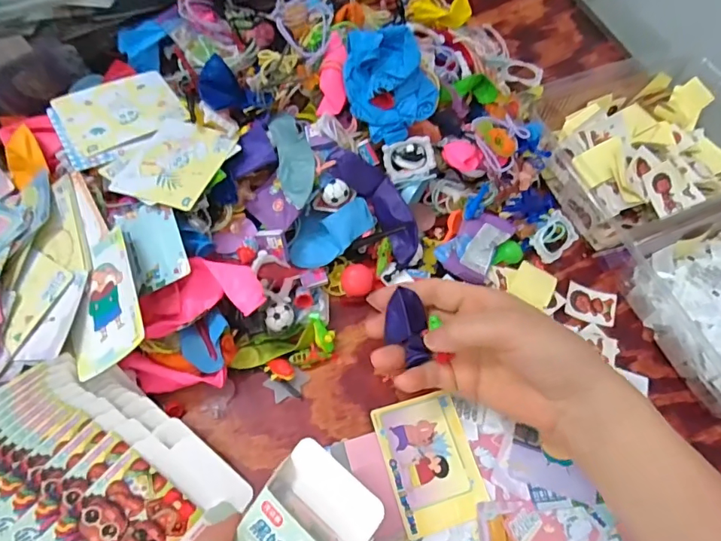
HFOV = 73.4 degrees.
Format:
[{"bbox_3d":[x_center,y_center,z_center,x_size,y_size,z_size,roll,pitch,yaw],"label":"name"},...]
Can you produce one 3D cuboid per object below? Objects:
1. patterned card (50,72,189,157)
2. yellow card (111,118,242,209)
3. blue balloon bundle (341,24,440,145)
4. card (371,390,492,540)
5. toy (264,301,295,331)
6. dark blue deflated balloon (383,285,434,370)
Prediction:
[{"bbox_3d":[-0.189,-0.127,0.386,0.086,0.005,0.060,-26,73,-23],"label":"patterned card"},{"bbox_3d":[-0.138,-0.081,0.361,0.064,0.004,0.083,15,53,5],"label":"yellow card"},{"bbox_3d":[0.023,-0.154,0.402,0.066,0.066,0.070,1,63,-1],"label":"blue balloon bundle"},{"bbox_3d":[0.049,0.133,0.340,0.061,0.004,0.086,-14,64,-9],"label":"card"},{"bbox_3d":[-0.062,0.036,0.374,0.021,0.018,0.019,-12,64,-8],"label":"toy"},{"bbox_3d":[0.033,0.039,0.333,0.029,0.024,0.045,-5,63,-4],"label":"dark blue deflated balloon"}]

